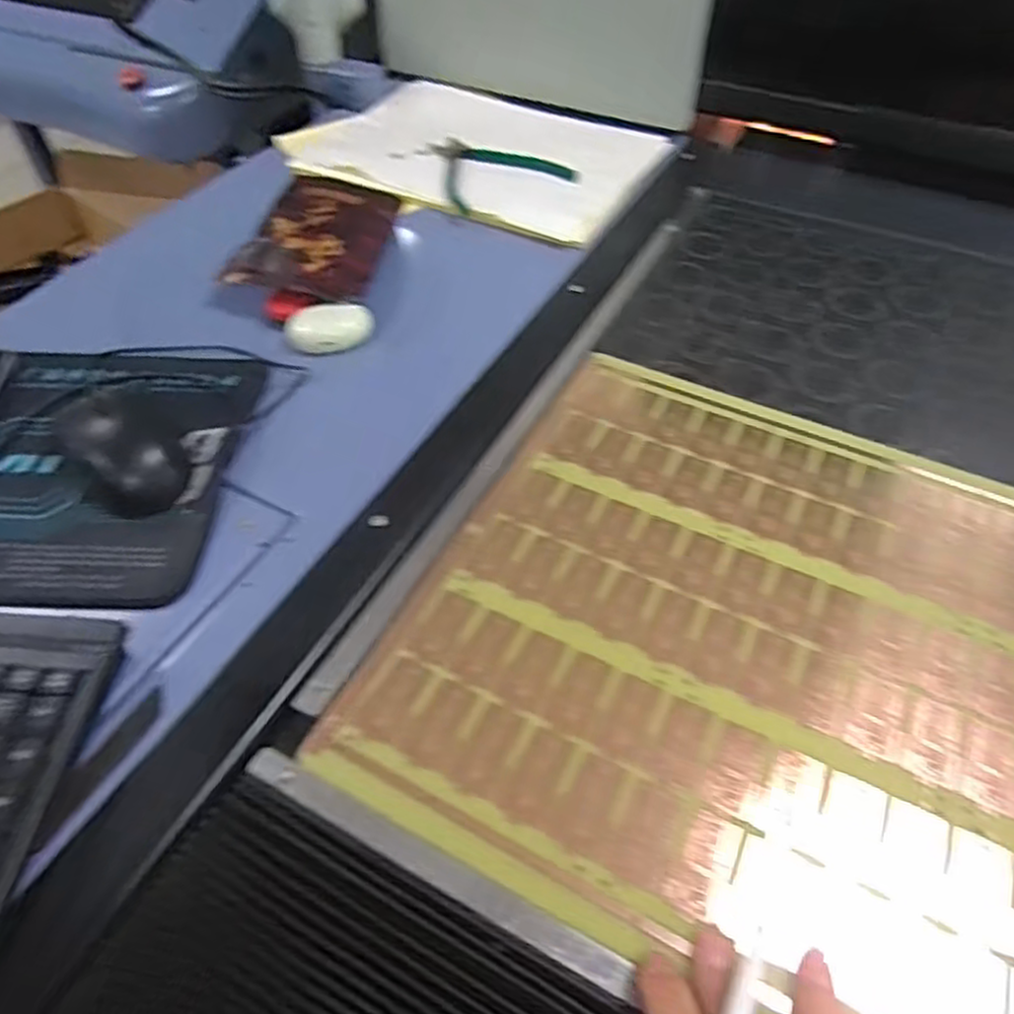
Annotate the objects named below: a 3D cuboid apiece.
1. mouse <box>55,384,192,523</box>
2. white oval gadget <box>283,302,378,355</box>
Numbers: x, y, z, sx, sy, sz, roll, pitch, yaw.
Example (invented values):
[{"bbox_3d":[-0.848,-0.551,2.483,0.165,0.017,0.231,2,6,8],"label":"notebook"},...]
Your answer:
[{"bbox_3d":[-0.226,-0.035,0.433,0.054,0.032,0.085,-34,58,-24],"label":"mouse"},{"bbox_3d":[-0.139,-0.142,0.570,0.068,0.017,0.039,-20,54,-16],"label":"white oval gadget"}]

